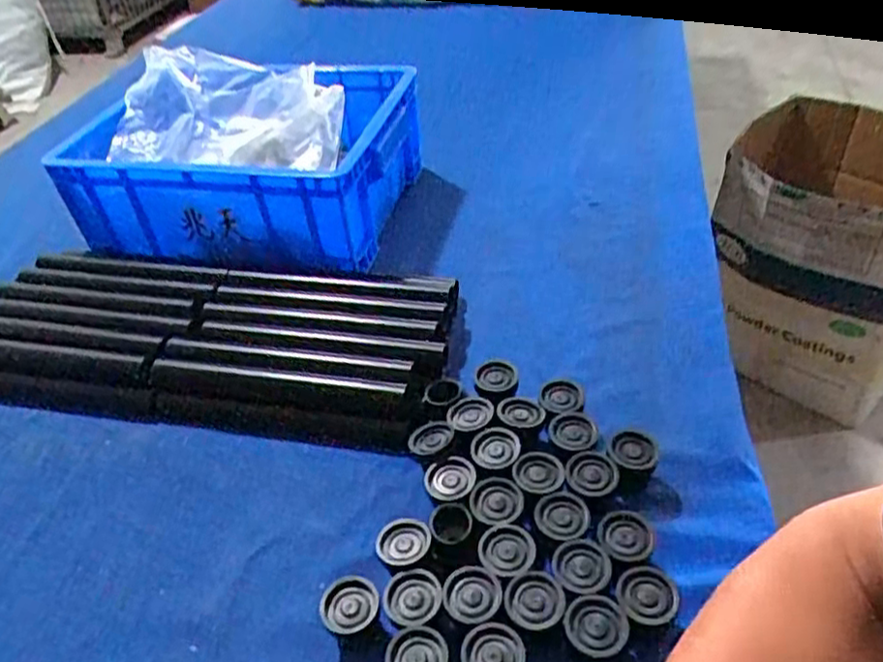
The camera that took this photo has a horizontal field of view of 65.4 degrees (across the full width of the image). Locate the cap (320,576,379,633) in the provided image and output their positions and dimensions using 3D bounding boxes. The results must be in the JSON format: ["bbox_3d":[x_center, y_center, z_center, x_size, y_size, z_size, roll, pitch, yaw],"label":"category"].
[{"bbox_3d":[-0.056,0.177,0.431,0.035,0.033,0.032,-3,41,3],"label":"cap"}]

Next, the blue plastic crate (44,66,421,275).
[{"bbox_3d":[-0.202,-0.195,0.744,0.343,0.115,0.220,6,43,13],"label":"blue plastic crate"}]

